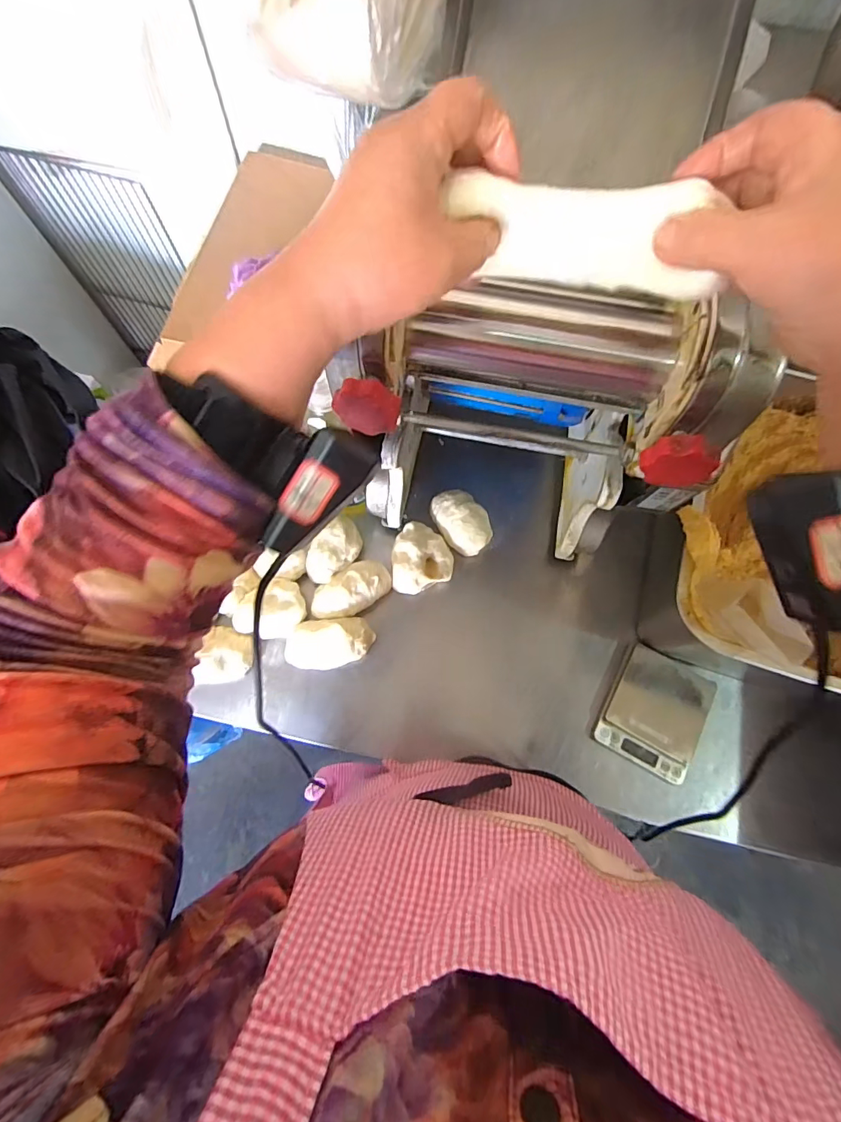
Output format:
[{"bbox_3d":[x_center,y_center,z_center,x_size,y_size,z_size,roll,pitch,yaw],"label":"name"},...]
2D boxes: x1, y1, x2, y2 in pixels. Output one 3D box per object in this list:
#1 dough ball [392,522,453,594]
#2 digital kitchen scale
[{"bbox_3d":[0.003,-0.003,0.592,0.078,0.043,0.089,-2,70,-2],"label":"dough ball"},{"bbox_3d":[0.272,0.172,0.532,0.099,0.020,0.126,30,71,9],"label":"digital kitchen scale"}]

